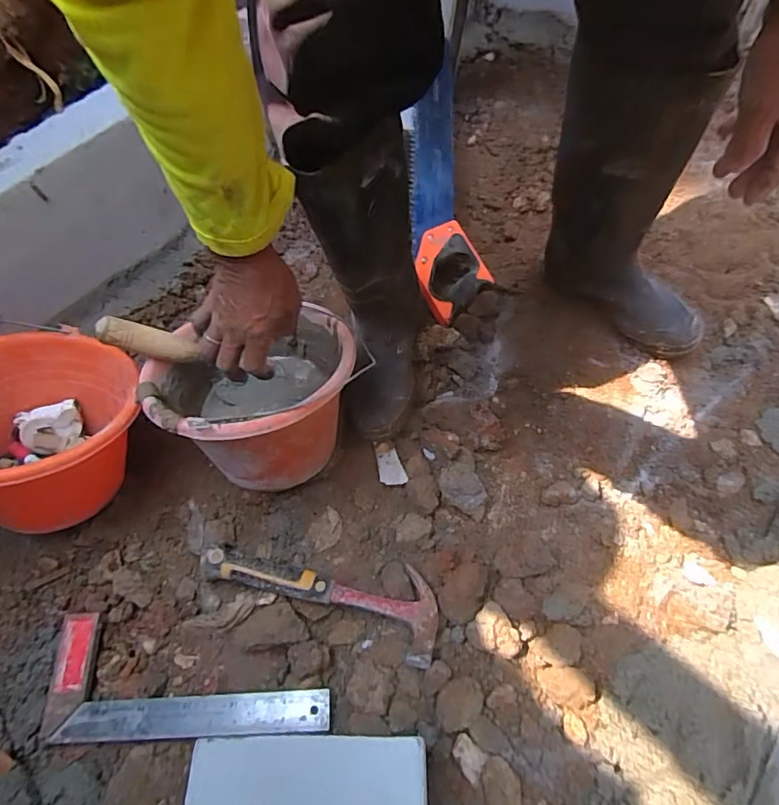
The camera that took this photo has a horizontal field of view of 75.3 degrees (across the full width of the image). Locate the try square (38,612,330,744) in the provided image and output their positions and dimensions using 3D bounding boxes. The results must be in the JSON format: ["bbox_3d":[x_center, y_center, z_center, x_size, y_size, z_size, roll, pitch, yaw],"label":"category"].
[{"bbox_3d":[-0.218,0.295,0.550,0.306,0.018,0.120,-3,59,2],"label":"try square"}]

